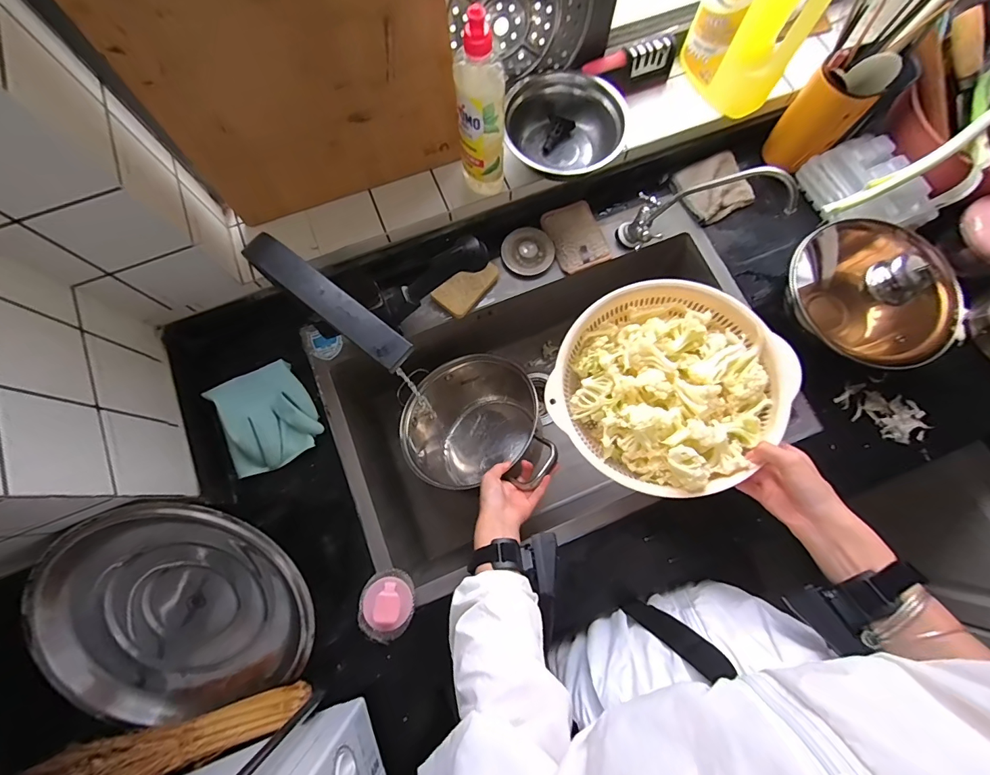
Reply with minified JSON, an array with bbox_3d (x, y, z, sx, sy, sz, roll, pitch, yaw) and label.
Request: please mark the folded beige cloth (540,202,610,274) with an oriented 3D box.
[{"bbox_3d":[0.138,-0.254,0.697,0.089,0.024,0.111,-23,77,-7],"label":"folded beige cloth"}]

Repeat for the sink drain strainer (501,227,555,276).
[{"bbox_3d":[0.054,-0.229,0.701,0.085,0.015,0.082,0,75,-1],"label":"sink drain strainer"}]

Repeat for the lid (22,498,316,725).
[{"bbox_3d":[-0.382,0.267,0.514,0.292,0.052,0.278,-2,104,-6],"label":"lid"}]

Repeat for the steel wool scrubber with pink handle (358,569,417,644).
[{"bbox_3d":[-0.143,0.285,0.545,0.070,0.046,0.080,-9,76,-3],"label":"steel wool scrubber with pink handle"}]

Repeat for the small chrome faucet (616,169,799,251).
[{"bbox_3d":[0.290,-0.258,0.609,0.061,0.252,0.077,32,74,-31],"label":"small chrome faucet"}]

